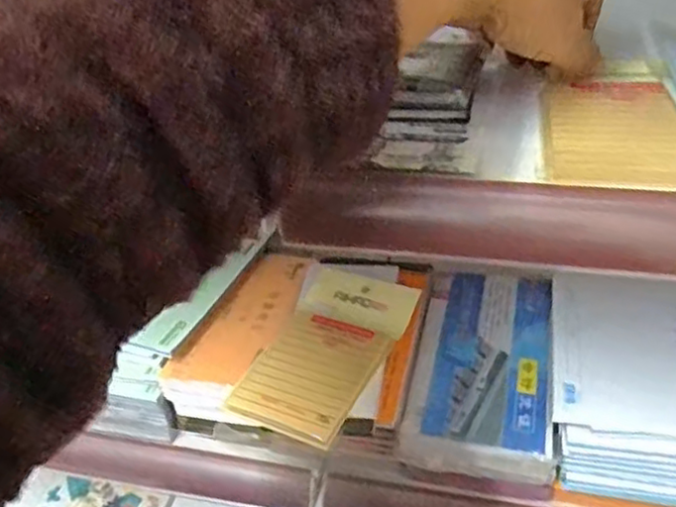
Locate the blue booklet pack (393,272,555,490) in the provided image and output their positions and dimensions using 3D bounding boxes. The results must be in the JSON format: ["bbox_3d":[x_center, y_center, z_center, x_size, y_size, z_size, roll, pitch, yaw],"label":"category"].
[{"bbox_3d":[0.105,0.079,0.500,0.094,0.027,0.175,4,38,13],"label":"blue booklet pack"}]

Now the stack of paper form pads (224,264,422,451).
[{"bbox_3d":[-0.006,0.065,0.487,0.084,0.012,0.149,13,41,23],"label":"stack of paper form pads"}]

